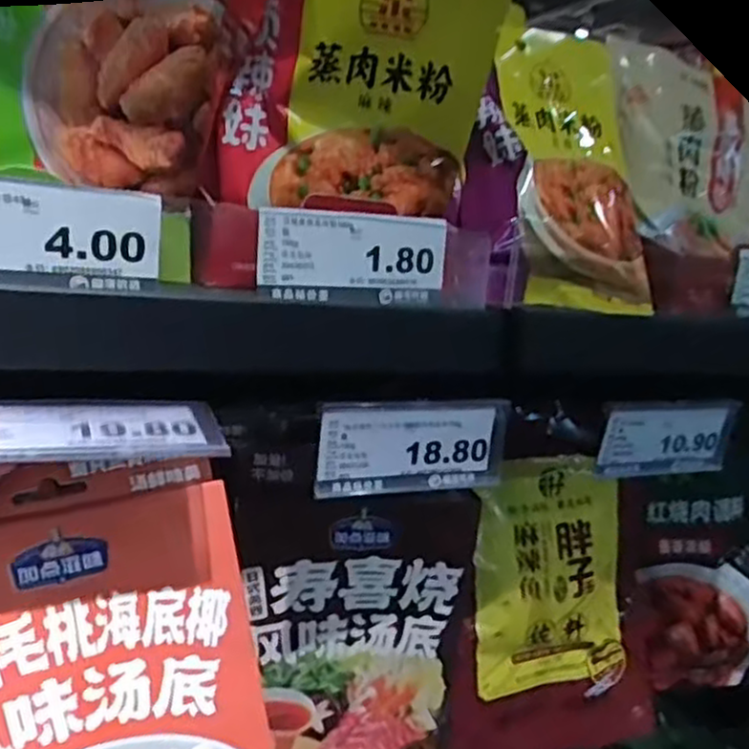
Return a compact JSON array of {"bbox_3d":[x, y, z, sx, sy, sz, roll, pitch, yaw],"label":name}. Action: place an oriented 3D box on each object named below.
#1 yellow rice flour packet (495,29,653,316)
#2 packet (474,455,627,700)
[{"bbox_3d":[0.117,-0.124,0.439,0.084,0.187,0.036,4,-22,-11],"label":"yellow rice flour packet"},{"bbox_3d":[0.127,0.141,0.536,0.127,0.160,0.010,-4,3,-25],"label":"packet"}]

